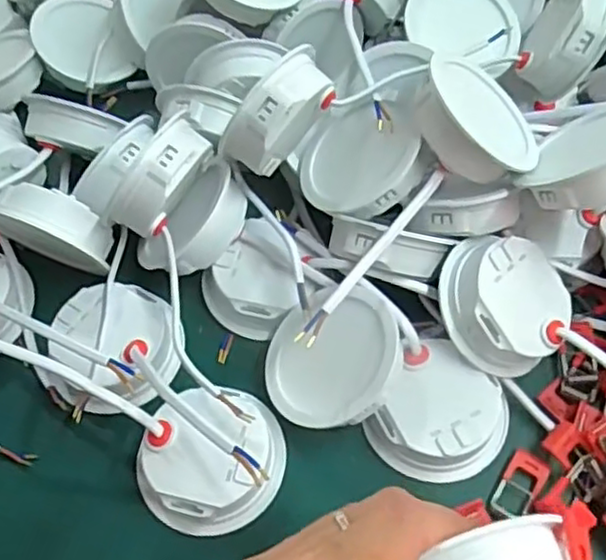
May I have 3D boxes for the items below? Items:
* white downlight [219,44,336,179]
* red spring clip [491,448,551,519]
[{"bbox_3d":[-0.010,-0.078,0.350,0.025,0.055,0.062,38,69,21],"label":"white downlight"},{"bbox_3d":[0.104,0.098,0.331,0.018,0.005,0.030,30,66,18],"label":"red spring clip"}]

